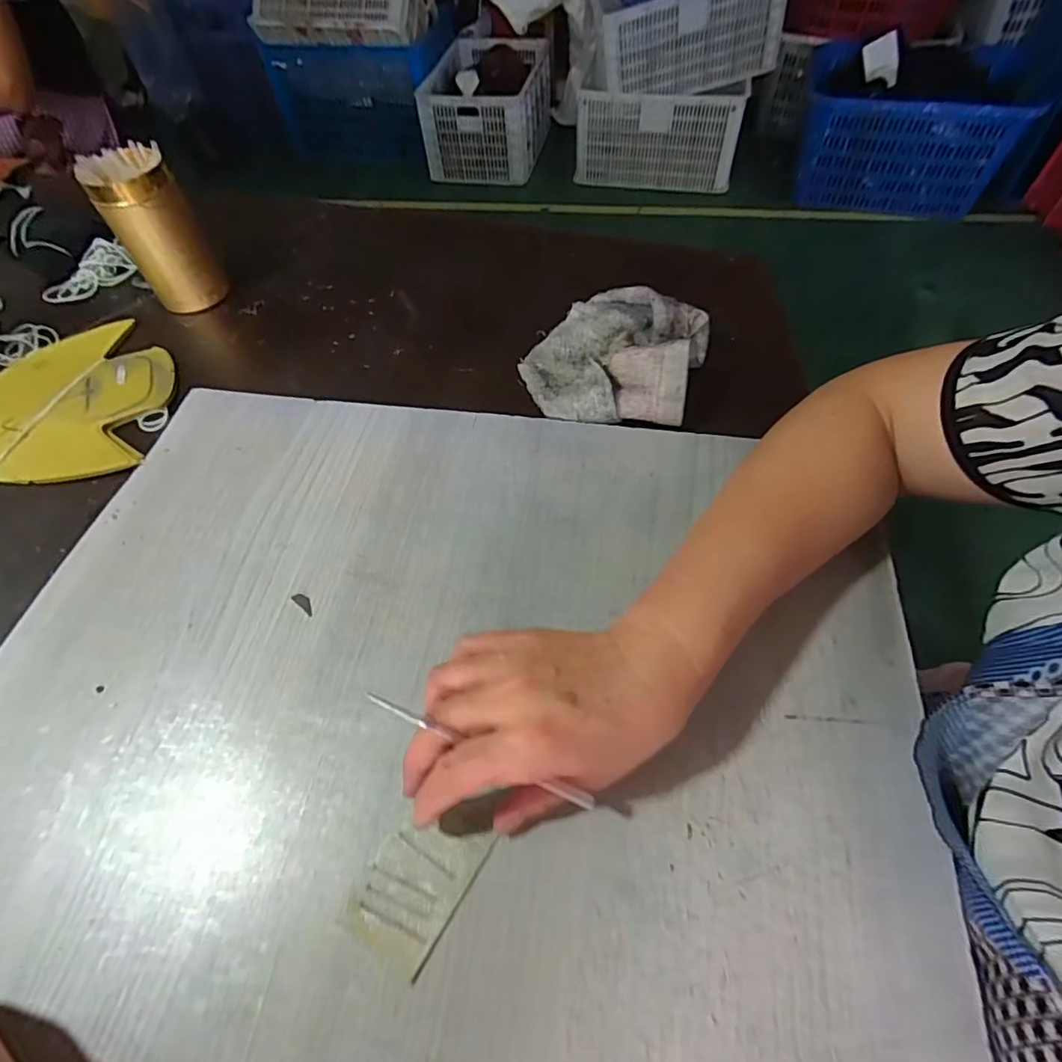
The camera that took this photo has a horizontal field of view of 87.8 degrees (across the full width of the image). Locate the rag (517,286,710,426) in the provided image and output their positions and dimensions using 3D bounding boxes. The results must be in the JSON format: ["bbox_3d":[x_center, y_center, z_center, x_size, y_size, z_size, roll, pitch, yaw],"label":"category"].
[{"bbox_3d":[0.070,-0.155,0.470,0.147,0.042,0.149,17,58,14],"label":"rag"}]

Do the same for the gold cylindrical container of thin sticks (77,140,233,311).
[{"bbox_3d":[-0.357,-0.286,0.533,0.069,0.132,0.058,-25,58,-14],"label":"gold cylindrical container of thin sticks"}]

